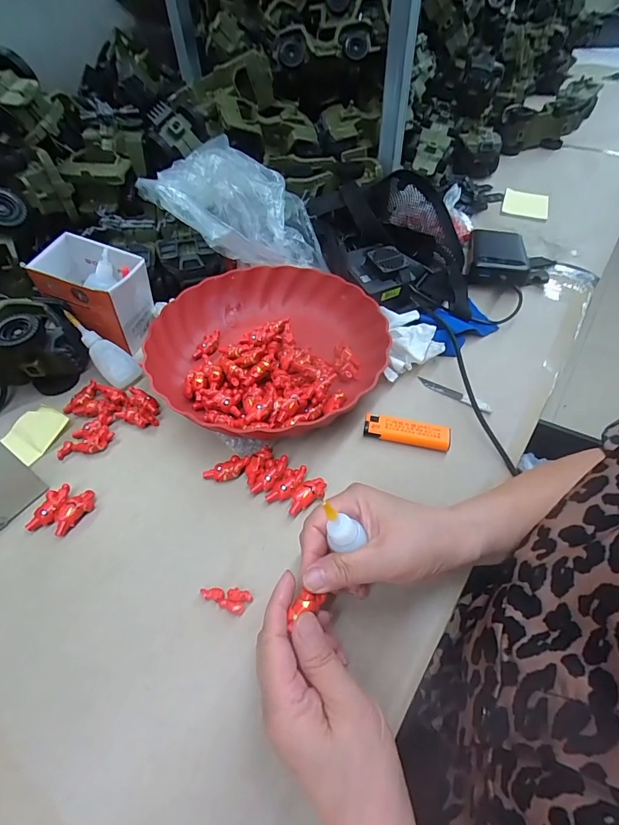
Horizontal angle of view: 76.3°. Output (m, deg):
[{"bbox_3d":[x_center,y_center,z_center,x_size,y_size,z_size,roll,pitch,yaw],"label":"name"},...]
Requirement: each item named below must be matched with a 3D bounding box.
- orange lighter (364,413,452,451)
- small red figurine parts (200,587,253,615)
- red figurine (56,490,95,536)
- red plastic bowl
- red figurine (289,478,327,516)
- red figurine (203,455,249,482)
[{"bbox_3d":[0.093,0.019,0.380,0.080,0.018,0.020,9,52,9],"label":"orange lighter"},{"bbox_3d":[-0.062,0.135,0.291,0.036,0.007,0.017,17,53,15],"label":"small red figurine parts"},{"bbox_3d":[-0.199,0.083,0.333,0.018,0.010,0.040,23,55,19],"label":"red figurine"},{"bbox_3d":[-0.049,-0.071,0.426,0.223,0.057,0.234,-1,51,1],"label":"red plastic bowl"},{"bbox_3d":[-0.002,0.071,0.336,0.040,0.011,0.018,-34,57,-23],"label":"red figurine"},{"bbox_3d":[-0.074,0.052,0.356,0.041,0.012,0.019,-22,53,-15],"label":"red figurine"}]

